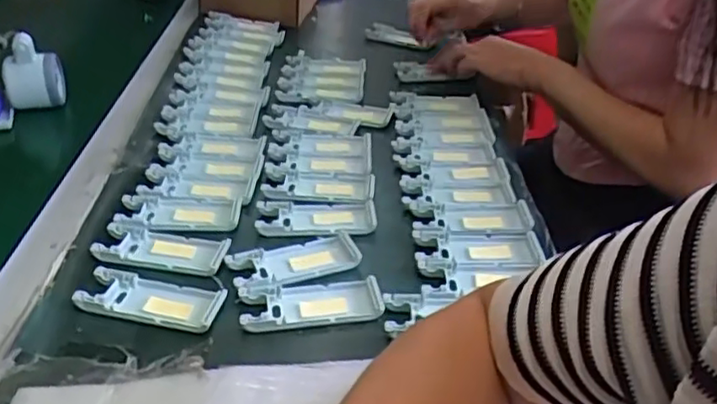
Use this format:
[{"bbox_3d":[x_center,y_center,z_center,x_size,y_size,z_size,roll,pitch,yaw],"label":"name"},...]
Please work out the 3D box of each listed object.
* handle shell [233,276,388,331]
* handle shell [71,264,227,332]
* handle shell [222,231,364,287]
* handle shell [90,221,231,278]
[{"bbox_3d":[-0.036,0.074,0.496,0.103,0.013,0.044,-5,34,-11],"label":"handle shell"},{"bbox_3d":[-0.153,0.071,0.493,0.102,0.014,0.045,8,33,9],"label":"handle shell"},{"bbox_3d":[-0.050,0.047,0.536,0.108,0.011,0.044,-14,37,-24],"label":"handle shell"},{"bbox_3d":[-0.159,0.037,0.542,0.105,0.011,0.047,6,33,6],"label":"handle shell"}]

